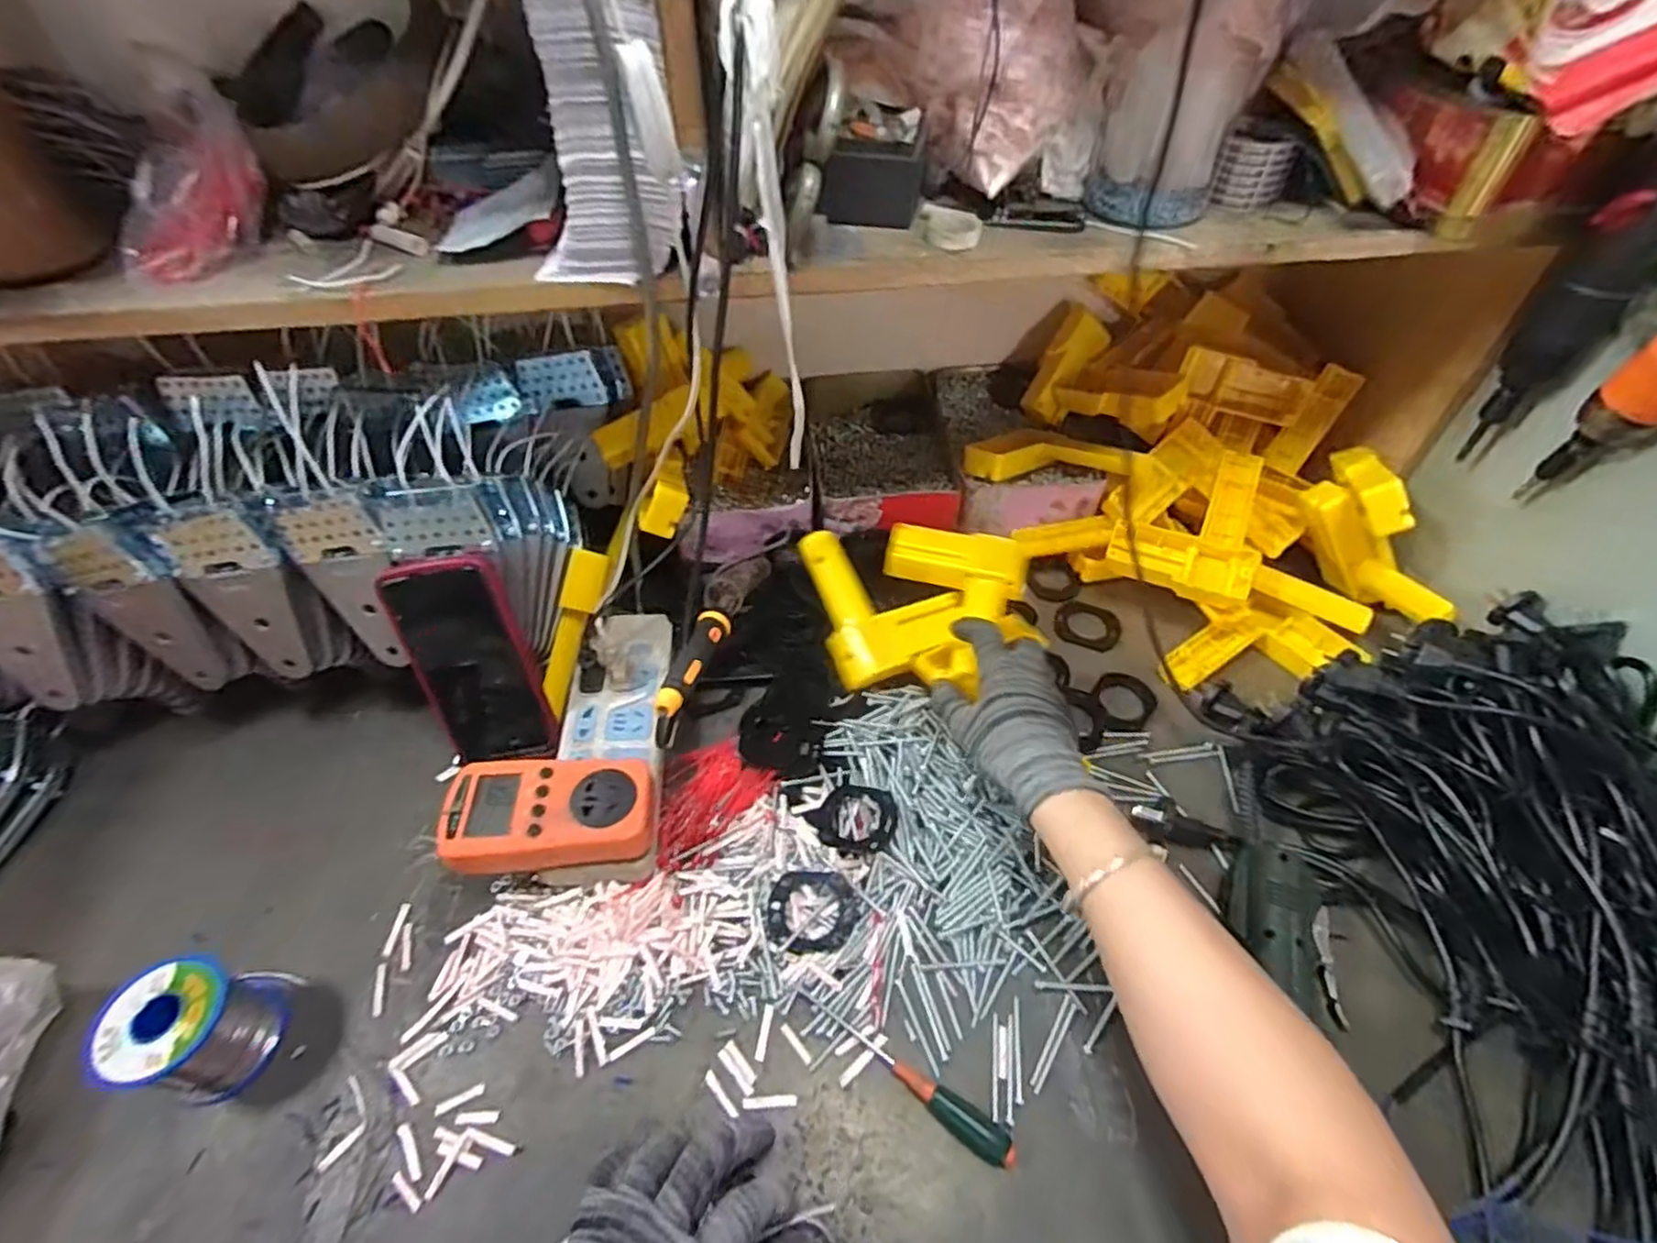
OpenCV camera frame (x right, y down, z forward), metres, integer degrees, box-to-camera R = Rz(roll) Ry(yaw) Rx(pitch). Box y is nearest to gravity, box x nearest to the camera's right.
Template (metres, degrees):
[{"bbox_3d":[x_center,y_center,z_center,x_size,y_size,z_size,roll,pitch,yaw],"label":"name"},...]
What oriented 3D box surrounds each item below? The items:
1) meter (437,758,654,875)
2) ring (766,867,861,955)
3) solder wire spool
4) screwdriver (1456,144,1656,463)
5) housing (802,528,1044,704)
[{"bbox_3d":[-0.181,0.125,0.467,0.126,0.032,0.071,-8,50,-5],"label":"meter"},{"bbox_3d":[-0.010,0.191,0.470,0.059,0.010,0.052,5,50,5],"label":"ring"},{"bbox_3d":[-0.370,0.237,0.415,0.063,0.065,0.069,-1,50,1],"label":"solder wire spool"},{"bbox_3d":[0.490,-0.210,0.467,0.043,0.221,0.049,-21,52,-16],"label":"screwdriver"},{"bbox_3d":[0.072,-0.011,0.586,0.190,0.062,0.135,5,50,6],"label":"housing"}]

